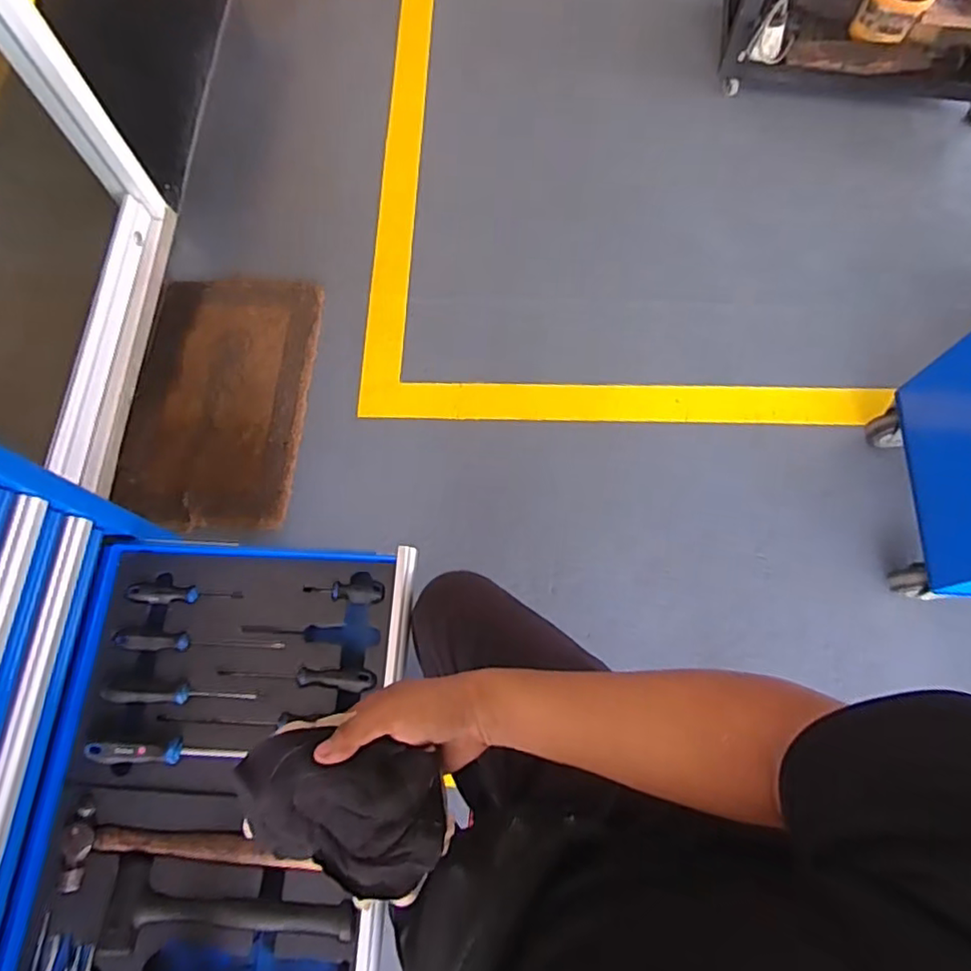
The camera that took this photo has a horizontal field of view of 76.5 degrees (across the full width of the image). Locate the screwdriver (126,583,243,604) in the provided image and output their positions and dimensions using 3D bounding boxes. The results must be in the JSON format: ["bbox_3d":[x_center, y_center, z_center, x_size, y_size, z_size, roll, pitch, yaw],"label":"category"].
[{"bbox_3d":[-0.395,0.145,0.813,0.146,0.025,0.023,2,71,2],"label":"screwdriver"}]

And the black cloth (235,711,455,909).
[{"bbox_3d":[-0.108,0.254,0.475,0.157,0.029,0.137,11,105,3],"label":"black cloth"}]

